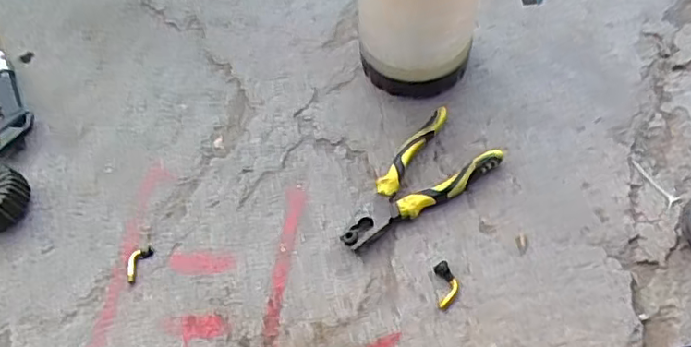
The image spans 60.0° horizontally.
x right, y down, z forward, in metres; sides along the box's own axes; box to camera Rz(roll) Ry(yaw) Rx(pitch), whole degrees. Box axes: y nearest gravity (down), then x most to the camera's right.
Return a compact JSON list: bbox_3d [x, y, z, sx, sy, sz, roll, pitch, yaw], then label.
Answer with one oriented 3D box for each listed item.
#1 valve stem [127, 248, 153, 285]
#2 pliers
[{"bbox_3d":[-0.220,0.094,0.628,0.017,0.009,0.040,22,67,15],"label":"valve stem"},{"bbox_3d":[0.076,0.017,0.638,0.086,0.025,0.188,38,69,23],"label":"pliers"}]

